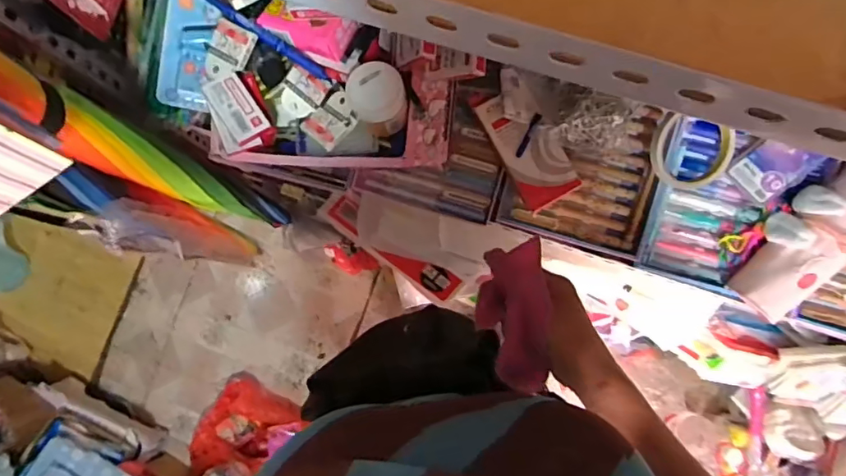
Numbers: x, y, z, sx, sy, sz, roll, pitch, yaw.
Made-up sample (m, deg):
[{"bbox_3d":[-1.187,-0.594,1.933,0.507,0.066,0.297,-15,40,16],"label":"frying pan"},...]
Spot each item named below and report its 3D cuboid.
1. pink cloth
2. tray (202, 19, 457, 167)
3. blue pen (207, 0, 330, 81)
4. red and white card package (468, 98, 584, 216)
[{"bbox_3d":[0.081,0.066,0.467,0.060,0.054,0.133,-3,73,3],"label":"pink cloth"},{"bbox_3d":[-0.094,-0.140,0.547,0.246,0.074,0.125,4,83,4],"label":"tray"},{"bbox_3d":[-0.157,-0.203,0.533,0.136,0.012,0.011,32,86,-18],"label":"blue pen"},{"bbox_3d":[0.115,-0.102,0.572,0.065,0.018,0.139,-28,96,10],"label":"red and white card package"}]

